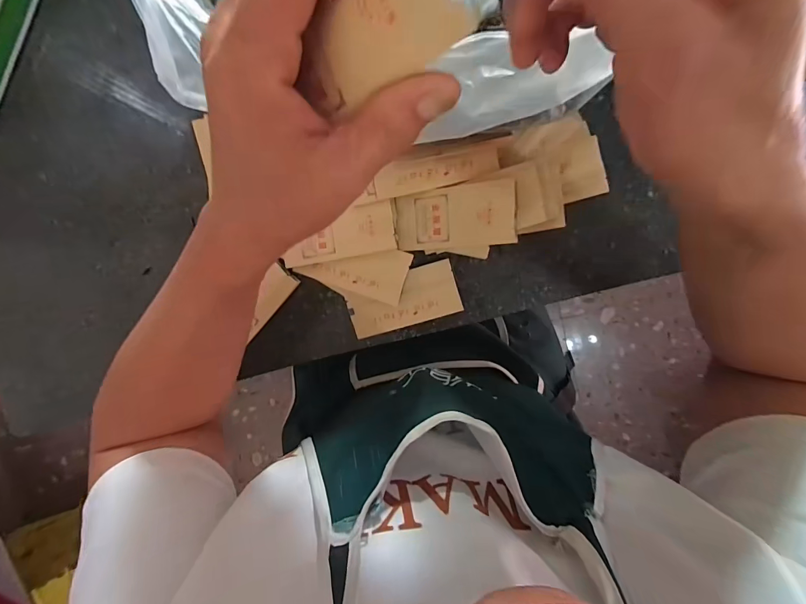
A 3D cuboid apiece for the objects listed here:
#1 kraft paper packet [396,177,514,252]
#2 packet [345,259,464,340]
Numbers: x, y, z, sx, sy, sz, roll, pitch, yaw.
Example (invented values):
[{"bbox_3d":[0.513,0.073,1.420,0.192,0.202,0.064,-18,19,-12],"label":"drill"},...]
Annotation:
[{"bbox_3d":[0.044,-0.074,0.336,0.110,0.010,0.051,0,97,30],"label":"kraft paper packet"},{"bbox_3d":[-0.001,-0.001,0.372,0.107,0.013,0.051,-17,95,5],"label":"packet"}]

